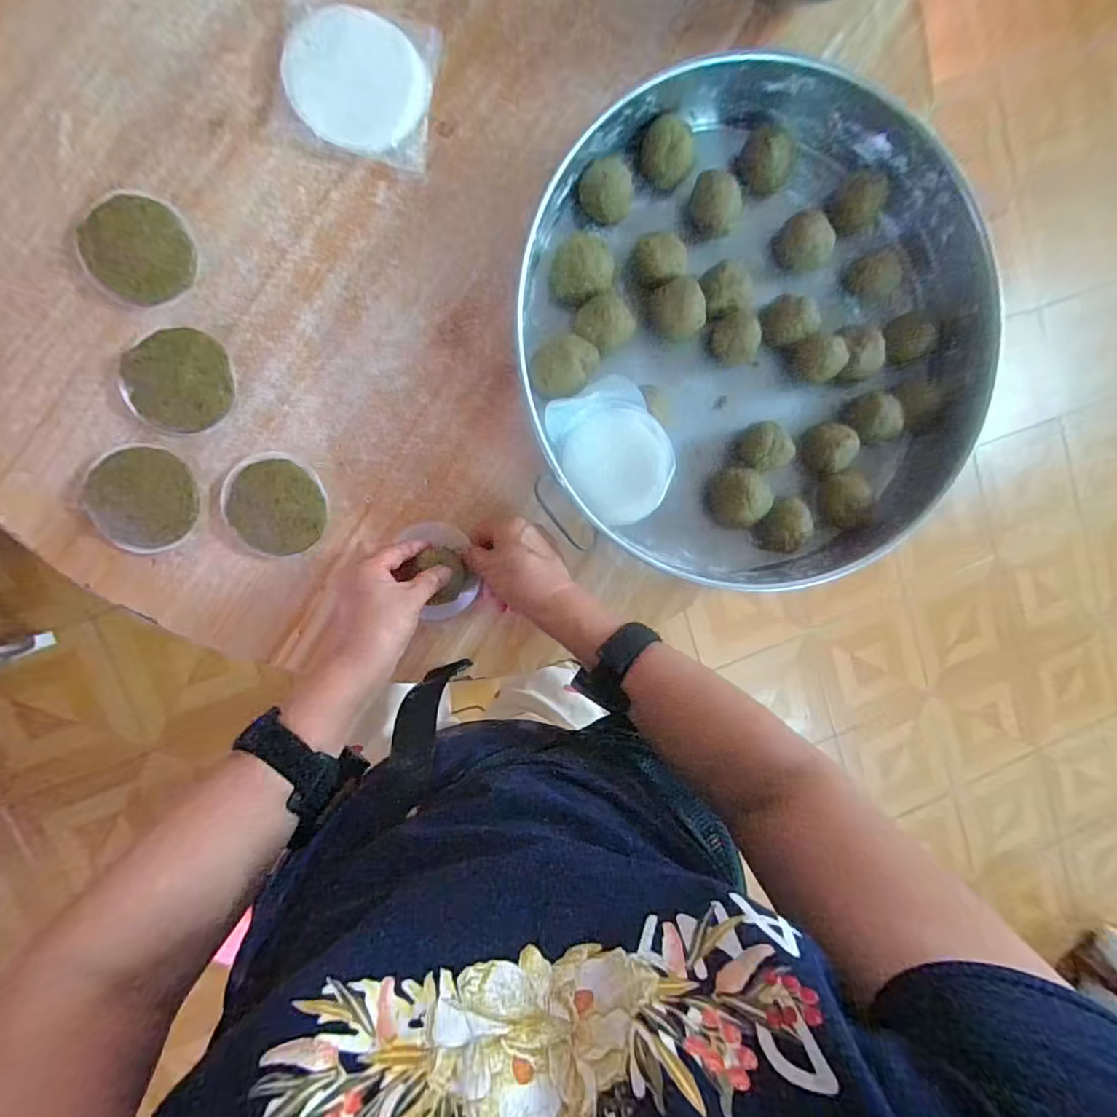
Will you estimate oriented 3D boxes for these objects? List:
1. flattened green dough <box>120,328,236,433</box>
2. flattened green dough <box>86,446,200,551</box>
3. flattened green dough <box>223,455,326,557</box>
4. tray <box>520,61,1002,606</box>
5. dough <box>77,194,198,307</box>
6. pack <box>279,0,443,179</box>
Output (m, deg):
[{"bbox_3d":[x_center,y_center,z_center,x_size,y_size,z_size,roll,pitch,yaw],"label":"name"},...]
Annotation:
[{"bbox_3d":[-0.313,-0.147,0.436,0.079,0.008,0.078,-1,95,-8],"label":"flattened green dough"},{"bbox_3d":[-0.348,-0.050,0.441,0.078,0.007,0.081,-1,95,-8],"label":"flattened green dough"},{"bbox_3d":[-0.244,-0.043,0.455,0.075,0.008,0.081,-1,95,-8],"label":"flattened green dough"},{"bbox_3d":[0.181,-0.195,0.475,0.413,0.069,0.420,-1,95,-8],"label":"tray"},{"bbox_3d":[-0.336,-0.247,0.425,0.075,0.008,0.080,-1,95,-8],"label":"dough"},{"bbox_3d":[-0.165,-0.395,0.434,0.120,0.018,0.114,8,94,-9],"label":"pack"}]

